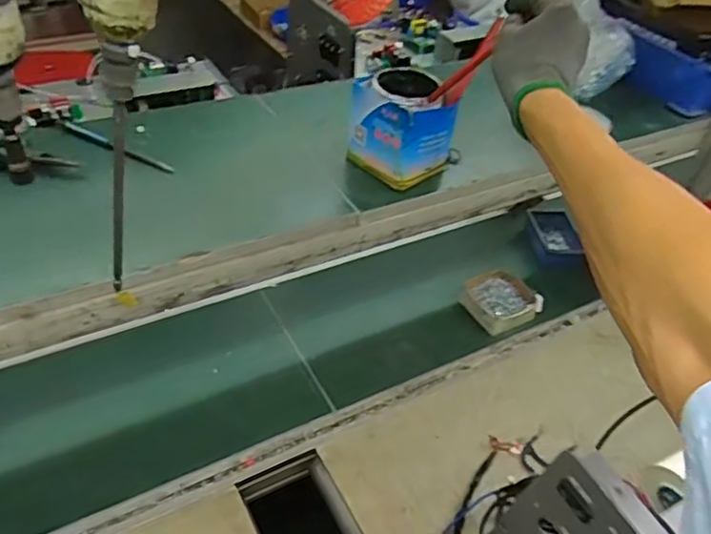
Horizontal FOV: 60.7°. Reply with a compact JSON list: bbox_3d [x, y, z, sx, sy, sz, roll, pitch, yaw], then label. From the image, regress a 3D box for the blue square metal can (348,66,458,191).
[{"bbox_3d":[0.059,-0.171,0.733,0.108,0.105,0.097,35,49,26],"label":"blue square metal can"}]

